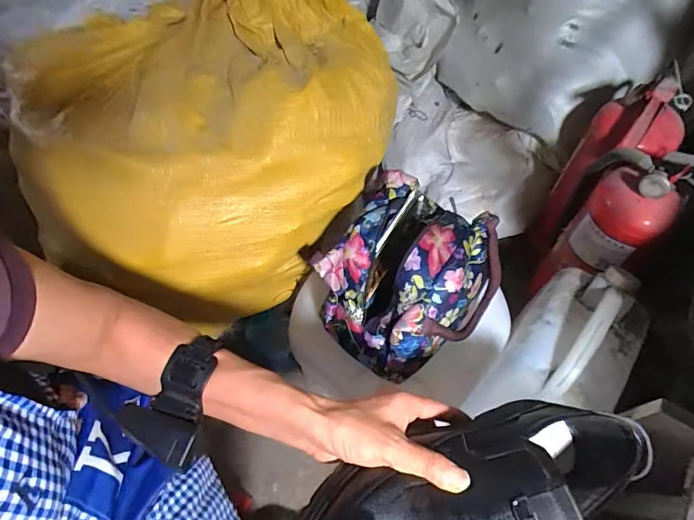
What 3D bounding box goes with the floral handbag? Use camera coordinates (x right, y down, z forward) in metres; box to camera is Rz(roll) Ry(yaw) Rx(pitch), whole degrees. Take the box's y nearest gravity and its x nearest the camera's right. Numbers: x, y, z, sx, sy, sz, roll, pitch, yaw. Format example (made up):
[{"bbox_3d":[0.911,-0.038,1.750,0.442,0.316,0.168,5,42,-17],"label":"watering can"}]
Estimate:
[{"bbox_3d":[0.070,0.024,0.524,0.194,0.133,0.201,37,68,21],"label":"floral handbag"}]

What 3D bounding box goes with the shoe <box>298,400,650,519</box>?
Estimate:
[{"bbox_3d":[0.111,0.165,0.301,0.310,0.102,0.088,-10,59,-21],"label":"shoe"}]

